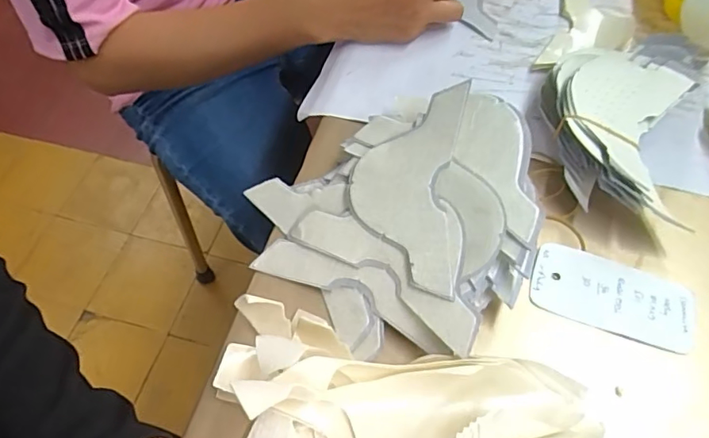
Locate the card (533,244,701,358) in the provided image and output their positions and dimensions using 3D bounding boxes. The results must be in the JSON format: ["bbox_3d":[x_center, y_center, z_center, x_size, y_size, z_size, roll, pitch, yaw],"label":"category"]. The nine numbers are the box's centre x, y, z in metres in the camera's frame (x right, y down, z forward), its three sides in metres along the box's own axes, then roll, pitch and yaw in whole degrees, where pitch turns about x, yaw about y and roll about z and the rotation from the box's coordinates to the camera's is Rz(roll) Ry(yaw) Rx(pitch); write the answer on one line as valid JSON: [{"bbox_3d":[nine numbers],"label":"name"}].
[{"bbox_3d":[0.171,0.051,0.347,0.102,0.004,0.050,20,65,13],"label":"card"}]

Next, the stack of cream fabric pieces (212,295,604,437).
[{"bbox_3d":[0.026,0.106,0.290,0.221,0.042,0.093,11,58,8],"label":"stack of cream fabric pieces"}]

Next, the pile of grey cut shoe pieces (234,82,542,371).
[{"bbox_3d":[0.026,0.008,0.352,0.186,0.020,0.162,-15,66,14],"label":"pile of grey cut shoe pieces"}]

